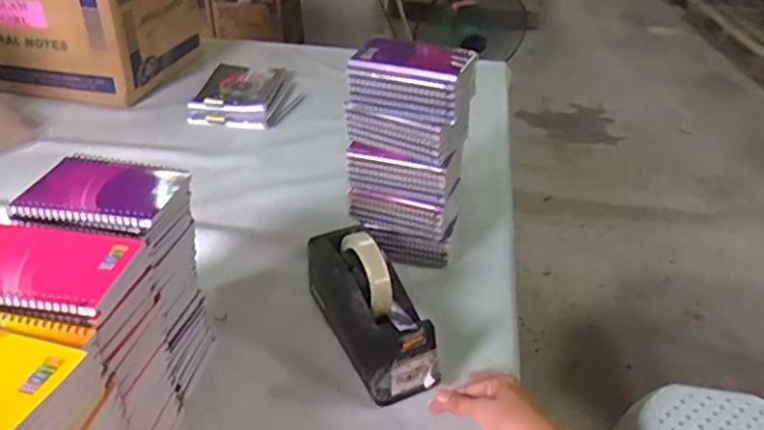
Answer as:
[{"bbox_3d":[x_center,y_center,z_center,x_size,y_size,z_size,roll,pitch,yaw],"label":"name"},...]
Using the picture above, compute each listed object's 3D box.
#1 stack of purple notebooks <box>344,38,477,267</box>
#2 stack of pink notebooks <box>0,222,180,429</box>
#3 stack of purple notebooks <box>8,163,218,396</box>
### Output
[{"bbox_3d":[0.033,-0.069,0.761,0.140,0.276,0.091,15,36,17],"label":"stack of purple notebooks"},{"bbox_3d":[-0.269,0.126,0.526,0.137,0.212,0.099,6,35,4],"label":"stack of pink notebooks"},{"bbox_3d":[-0.251,0.063,0.608,0.129,0.228,0.111,11,35,11],"label":"stack of purple notebooks"}]

